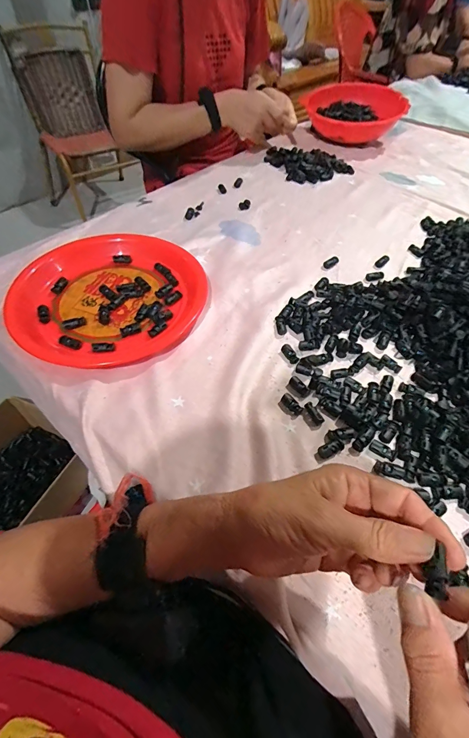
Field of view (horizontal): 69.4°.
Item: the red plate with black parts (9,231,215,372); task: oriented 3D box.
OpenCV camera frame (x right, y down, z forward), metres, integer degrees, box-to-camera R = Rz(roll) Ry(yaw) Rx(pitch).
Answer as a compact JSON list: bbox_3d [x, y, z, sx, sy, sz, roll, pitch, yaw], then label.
[{"bbox_3d":[-0.181,-0.110,0.479,0.263,0.035,0.243,0,54,-1],"label":"red plate with black parts"}]

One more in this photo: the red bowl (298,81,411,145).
[{"bbox_3d":[0.298,-0.639,0.850,0.237,0.093,0.155,-4,55,-4],"label":"red bowl"}]

